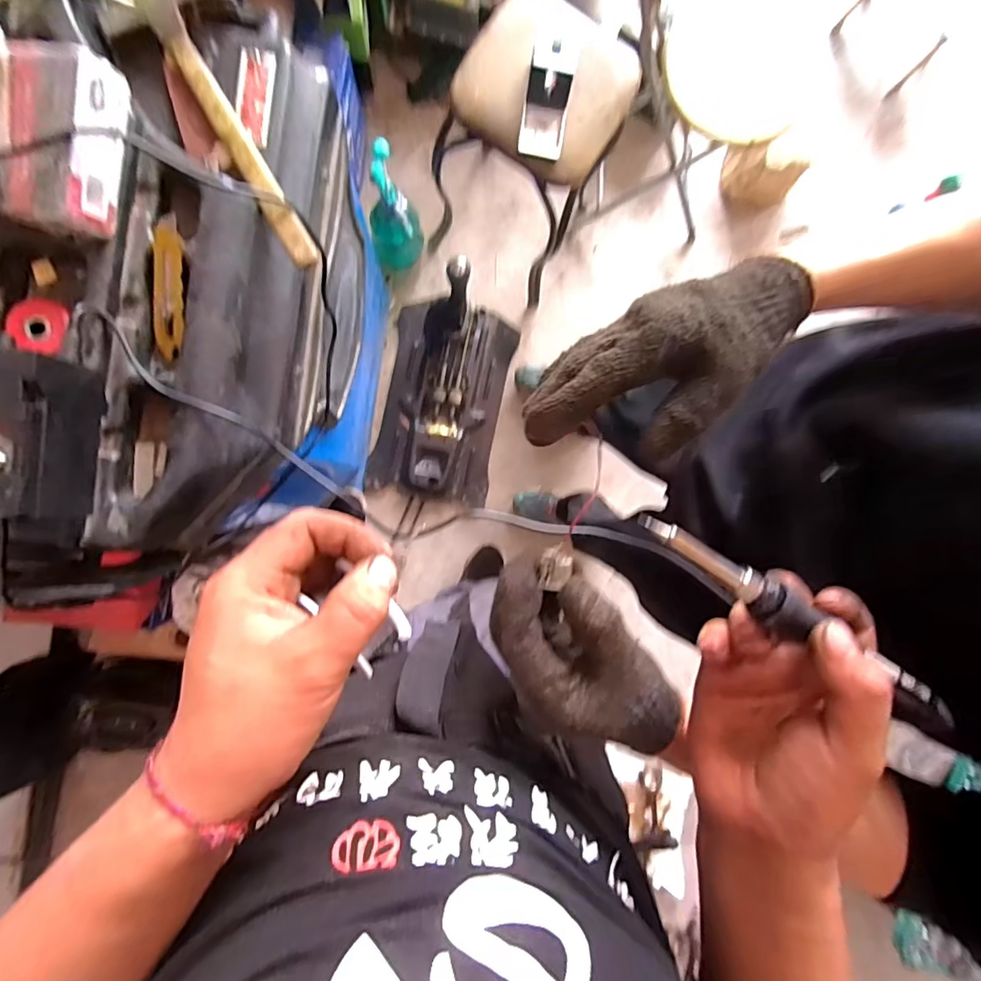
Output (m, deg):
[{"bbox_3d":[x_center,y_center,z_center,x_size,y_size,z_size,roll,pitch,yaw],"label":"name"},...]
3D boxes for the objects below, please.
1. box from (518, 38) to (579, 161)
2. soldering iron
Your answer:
[{"bbox_3d":[0.093,-0.635,0.821,0.072,0.029,0.158,7,113,-5],"label":"box"},{"bbox_3d":[0.155,0.067,0.241,0.206,0.014,0.018,32,88,-12],"label":"soldering iron"}]

